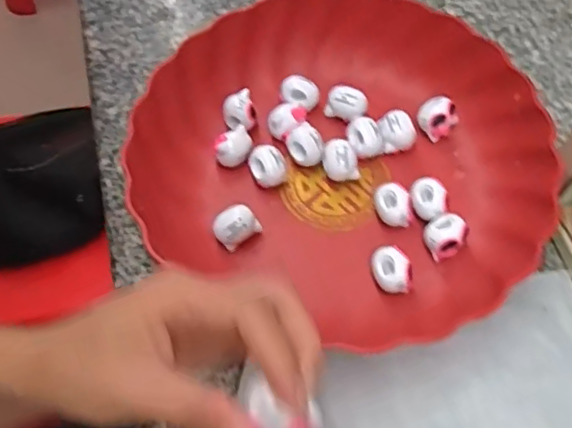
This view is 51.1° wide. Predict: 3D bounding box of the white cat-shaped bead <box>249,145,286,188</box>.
[{"bbox_3d":[-0.012,-0.029,0.379,0.022,0.024,0.020,-8,60,-4],"label":"white cat-shaped bead"}]

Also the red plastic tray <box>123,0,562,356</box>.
[{"bbox_3d":[0.039,-0.042,0.372,0.234,0.050,0.214,24,63,14],"label":"red plastic tray"}]

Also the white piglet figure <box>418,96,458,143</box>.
[{"bbox_3d":[0.097,-0.060,0.389,0.022,0.024,0.022,36,67,19],"label":"white piglet figure"}]

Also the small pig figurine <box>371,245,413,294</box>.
[{"bbox_3d":[0.059,0.033,0.342,0.021,0.020,0.025,-15,61,-7],"label":"small pig figurine"}]

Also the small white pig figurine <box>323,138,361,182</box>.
[{"bbox_3d":[0.035,-0.032,0.377,0.022,0.026,0.019,-4,60,-1],"label":"small white pig figurine"}]

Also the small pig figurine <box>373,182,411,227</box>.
[{"bbox_3d":[0.064,-0.004,0.363,0.018,0.022,0.025,-15,61,-8],"label":"small pig figurine"}]

